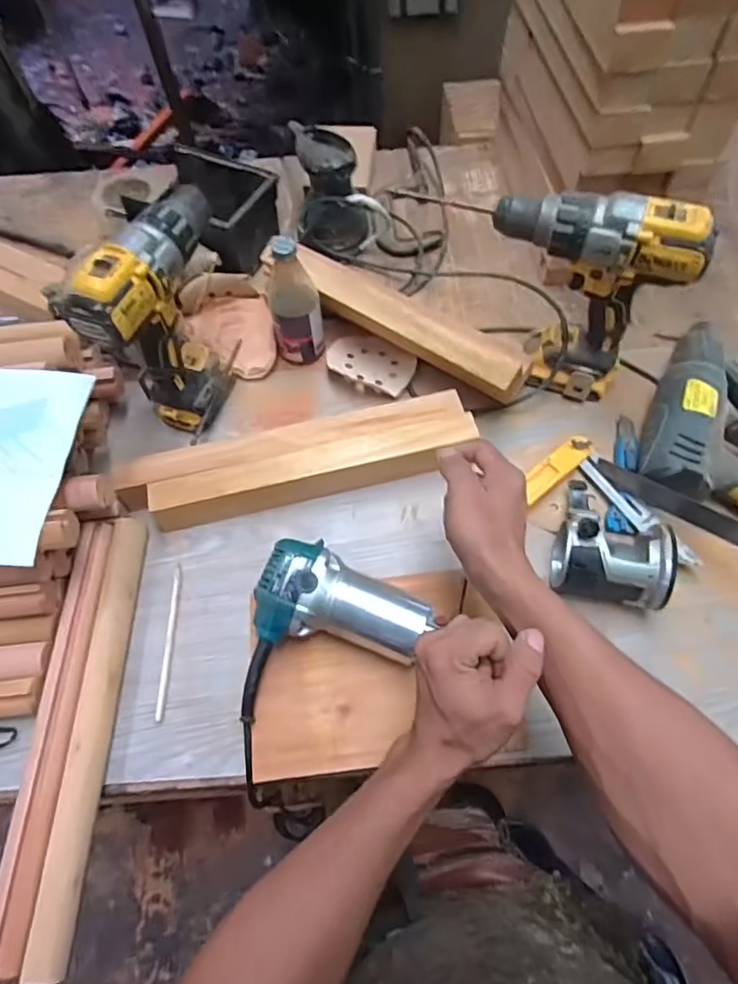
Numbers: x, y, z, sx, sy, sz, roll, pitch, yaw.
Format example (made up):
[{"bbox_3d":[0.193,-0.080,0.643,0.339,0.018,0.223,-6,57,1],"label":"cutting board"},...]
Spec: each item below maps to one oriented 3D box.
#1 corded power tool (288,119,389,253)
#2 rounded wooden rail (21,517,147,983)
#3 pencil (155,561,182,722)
[{"bbox_3d":[-0.049,-0.447,0.816,0.126,0.134,0.133,-13,62,-5],"label":"corded power tool"},{"bbox_3d":[-0.259,0.211,0.532,0.034,0.028,0.394,-2,62,1],"label":"rounded wooden rail"},{"bbox_3d":[-0.207,0.152,0.574,0.008,0.006,0.157,-2,62,1],"label":"pencil"}]

